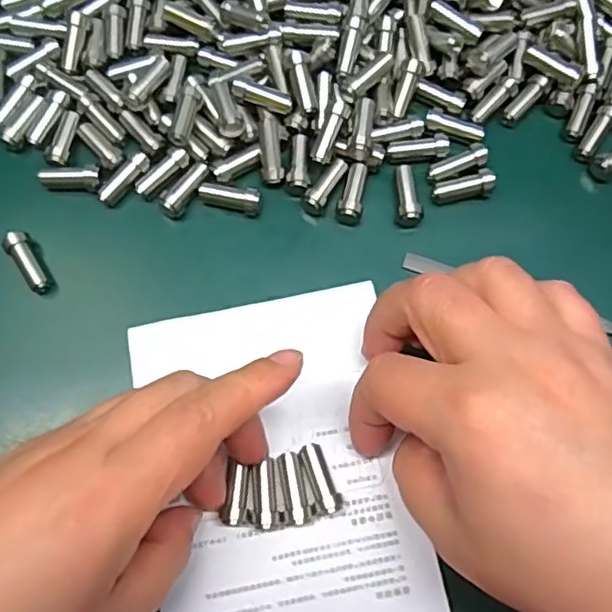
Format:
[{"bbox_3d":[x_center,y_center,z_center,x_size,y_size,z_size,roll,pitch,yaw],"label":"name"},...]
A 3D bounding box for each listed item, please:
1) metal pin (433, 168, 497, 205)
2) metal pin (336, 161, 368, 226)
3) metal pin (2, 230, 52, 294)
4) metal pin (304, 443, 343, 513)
[{"bbox_3d":[0.068,-0.052,0.277,0.027,0.007,0.009,-12,76,-4],"label":"metal pin"},{"bbox_3d":[0.021,-0.048,0.278,0.011,0.007,0.029,16,76,4],"label":"metal pin"},{"bbox_3d":[-0.116,-0.018,0.268,0.009,0.011,0.027,-29,78,-8],"label":"metal pin"},{"bbox_3d":[0.006,0.065,0.244,0.008,0.004,0.027,-21,66,-6],"label":"metal pin"}]

